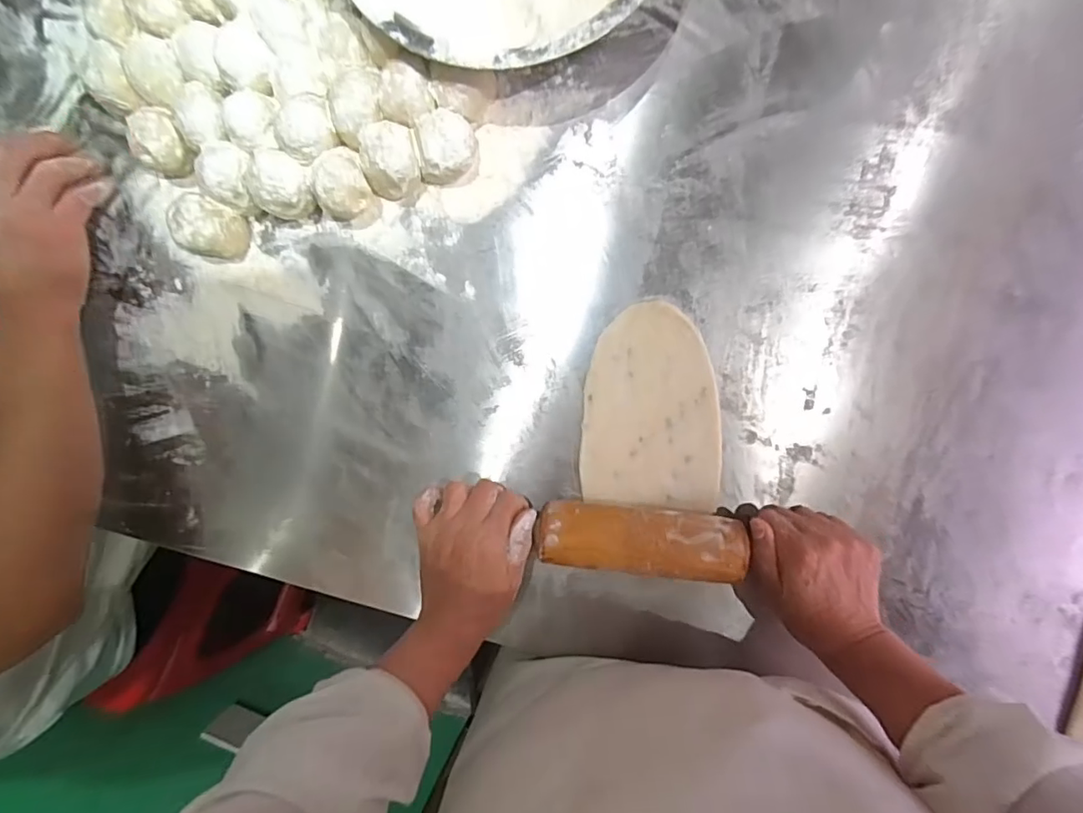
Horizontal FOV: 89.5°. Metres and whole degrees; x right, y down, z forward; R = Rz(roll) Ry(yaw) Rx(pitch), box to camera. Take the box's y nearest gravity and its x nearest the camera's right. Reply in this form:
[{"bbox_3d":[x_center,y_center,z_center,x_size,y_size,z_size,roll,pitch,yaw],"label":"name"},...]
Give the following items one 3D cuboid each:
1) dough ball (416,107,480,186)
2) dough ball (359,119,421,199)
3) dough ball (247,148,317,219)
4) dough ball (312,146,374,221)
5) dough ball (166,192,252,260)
[{"bbox_3d":[-0.081,-0.218,0.462,0.047,0.046,0.049,0,94,5],"label":"dough ball"},{"bbox_3d":[-0.126,-0.206,0.467,0.047,0.052,0.049,0,94,5],"label":"dough ball"},{"bbox_3d":[-0.224,-0.191,0.476,0.055,0.053,0.048,32,96,2],"label":"dough ball"},{"bbox_3d":[-0.169,-0.190,0.470,0.041,0.056,0.052,-23,91,6],"label":"dough ball"},{"bbox_3d":[-0.294,-0.158,0.486,0.044,0.049,0.045,0,94,5],"label":"dough ball"}]

